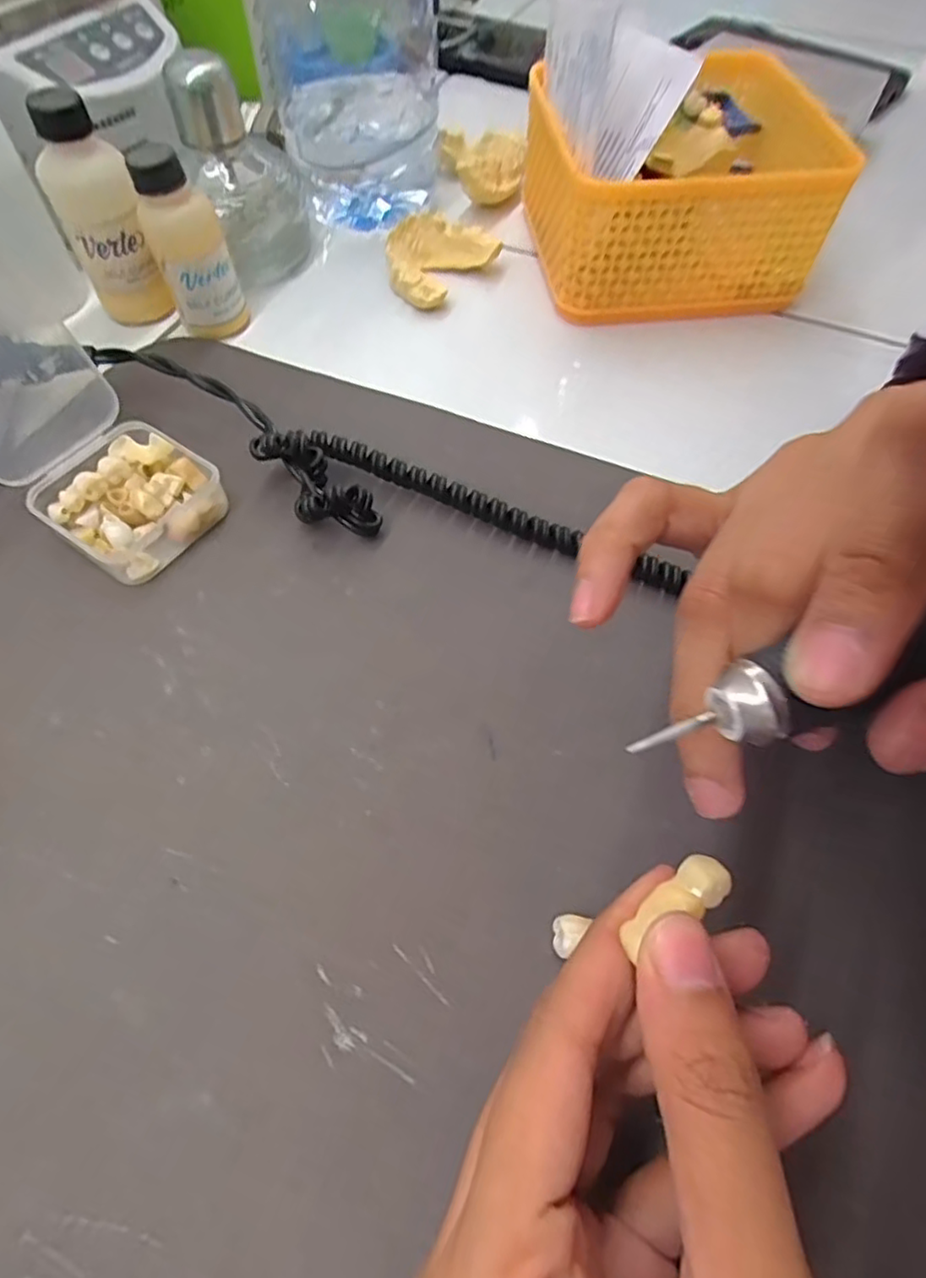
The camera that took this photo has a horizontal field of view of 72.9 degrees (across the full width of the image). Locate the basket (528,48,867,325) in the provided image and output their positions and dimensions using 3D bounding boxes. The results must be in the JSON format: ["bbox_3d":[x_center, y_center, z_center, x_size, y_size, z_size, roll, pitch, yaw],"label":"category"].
[{"bbox_3d":[0.109,-0.237,0.327,0.138,0.064,0.136,-6,60,-4],"label":"basket"}]

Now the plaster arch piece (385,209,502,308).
[{"bbox_3d":[-0.016,-0.198,0.327,0.047,0.021,0.052,38,66,19],"label":"plaster arch piece"}]

